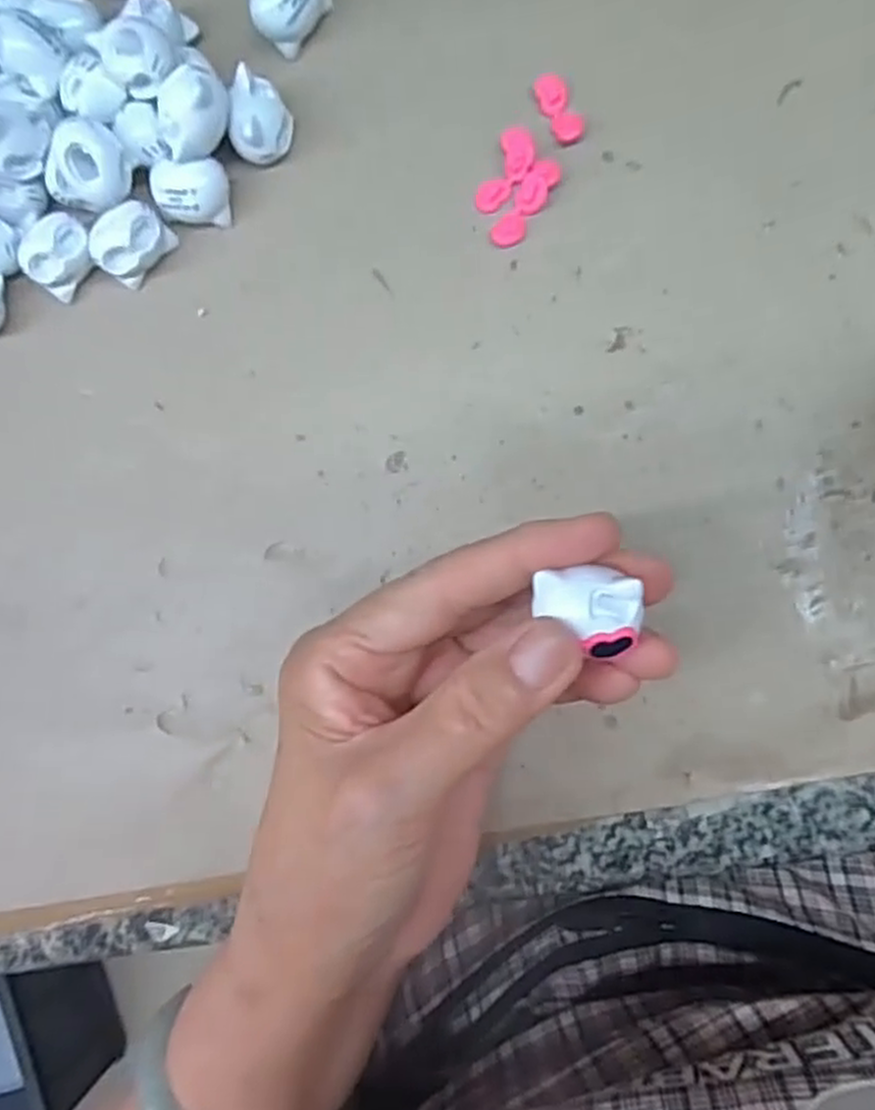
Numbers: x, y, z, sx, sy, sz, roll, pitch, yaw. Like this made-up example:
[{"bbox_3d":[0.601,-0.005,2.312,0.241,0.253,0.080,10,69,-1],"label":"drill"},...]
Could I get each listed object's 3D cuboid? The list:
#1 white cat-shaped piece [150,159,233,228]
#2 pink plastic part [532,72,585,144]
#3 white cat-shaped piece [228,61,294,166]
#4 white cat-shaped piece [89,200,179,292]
[{"bbox_3d":[-0.083,-0.122,0.264,0.023,0.019,0.018,-6,87,7],"label":"white cat-shaped piece"},{"bbox_3d":[0.039,-0.146,0.252,0.011,0.004,0.024,-24,85,6],"label":"pink plastic part"},{"bbox_3d":[-0.059,-0.145,0.260,0.017,0.019,0.026,6,89,7],"label":"white cat-shaped piece"},{"bbox_3d":[-0.105,-0.107,0.266,0.017,0.020,0.026,42,93,7],"label":"white cat-shaped piece"}]

